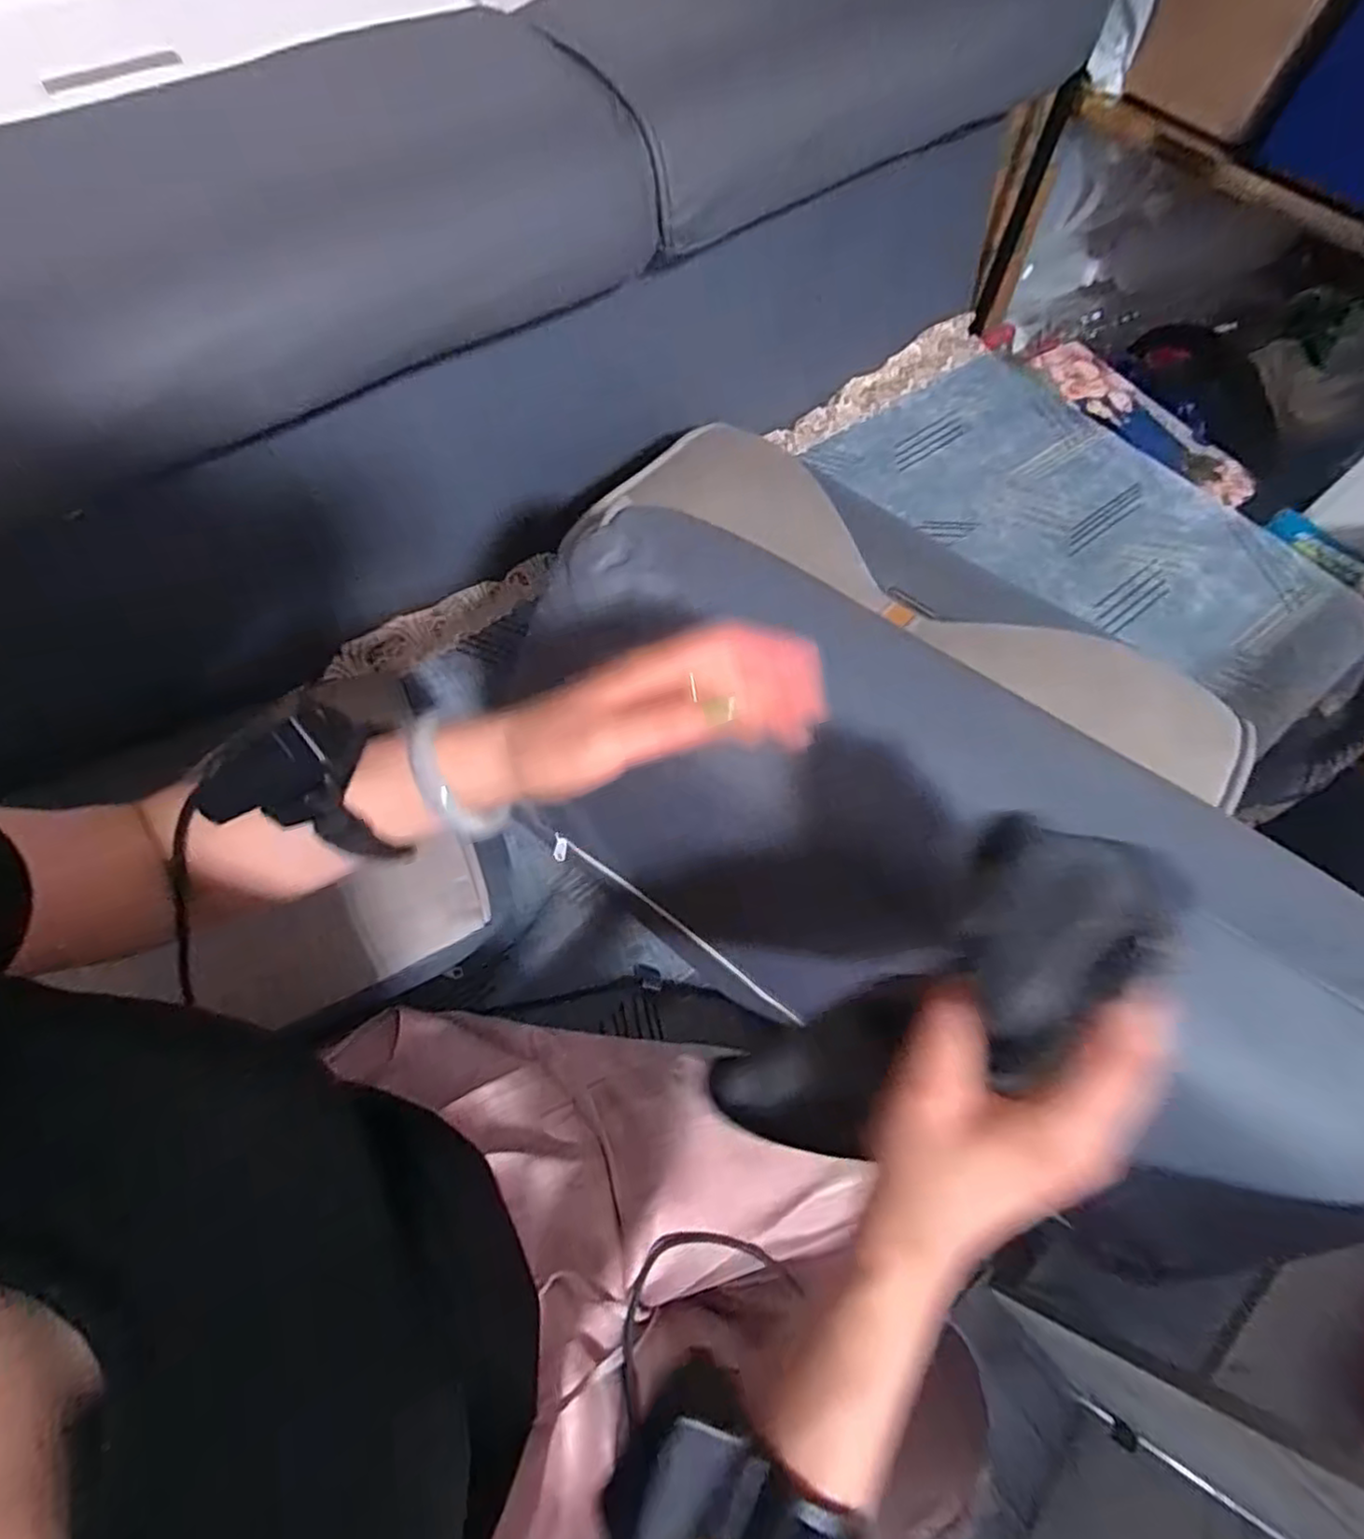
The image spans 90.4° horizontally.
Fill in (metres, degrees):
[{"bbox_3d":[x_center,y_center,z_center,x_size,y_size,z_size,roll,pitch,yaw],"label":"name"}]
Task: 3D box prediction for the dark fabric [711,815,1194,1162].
[{"bbox_3d":[0.100,0.105,0.296,0.047,0.221,0.075,-9,58,-45],"label":"dark fabric"}]

